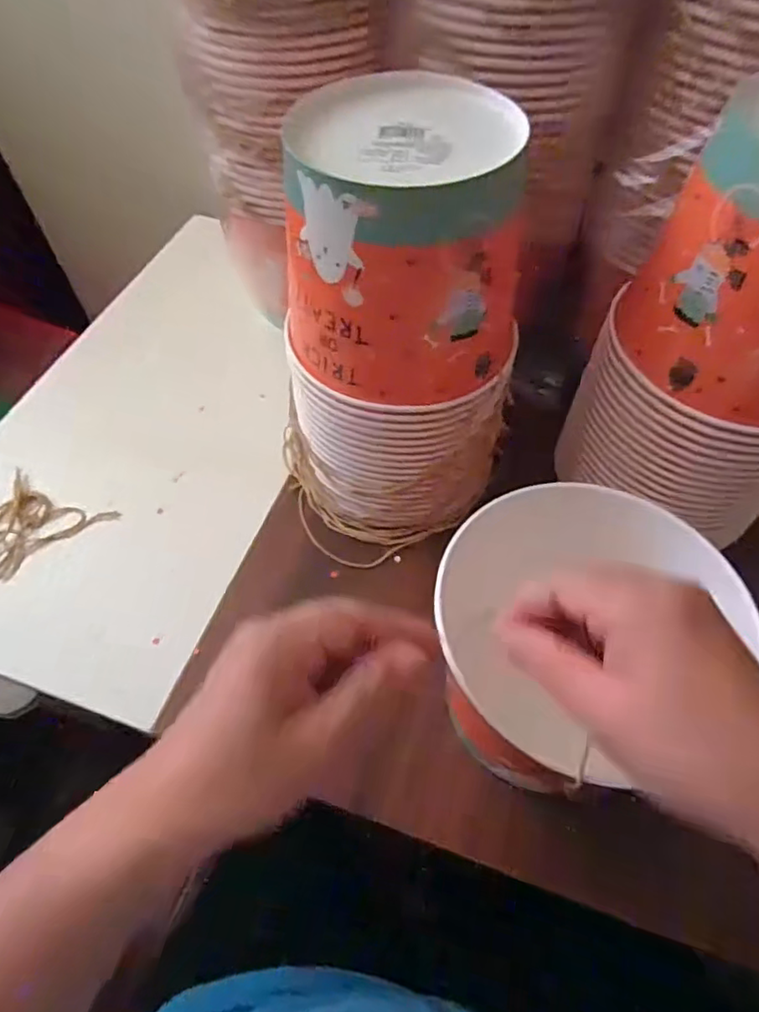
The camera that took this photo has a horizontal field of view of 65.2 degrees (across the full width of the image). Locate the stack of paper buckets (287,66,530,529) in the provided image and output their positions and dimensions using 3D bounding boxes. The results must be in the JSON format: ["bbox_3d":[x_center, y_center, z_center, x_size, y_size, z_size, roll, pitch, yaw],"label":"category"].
[{"bbox_3d":[0.015,-0.109,0.414,0.155,0.268,0.150,10,58,7],"label":"stack of paper buckets"}]

